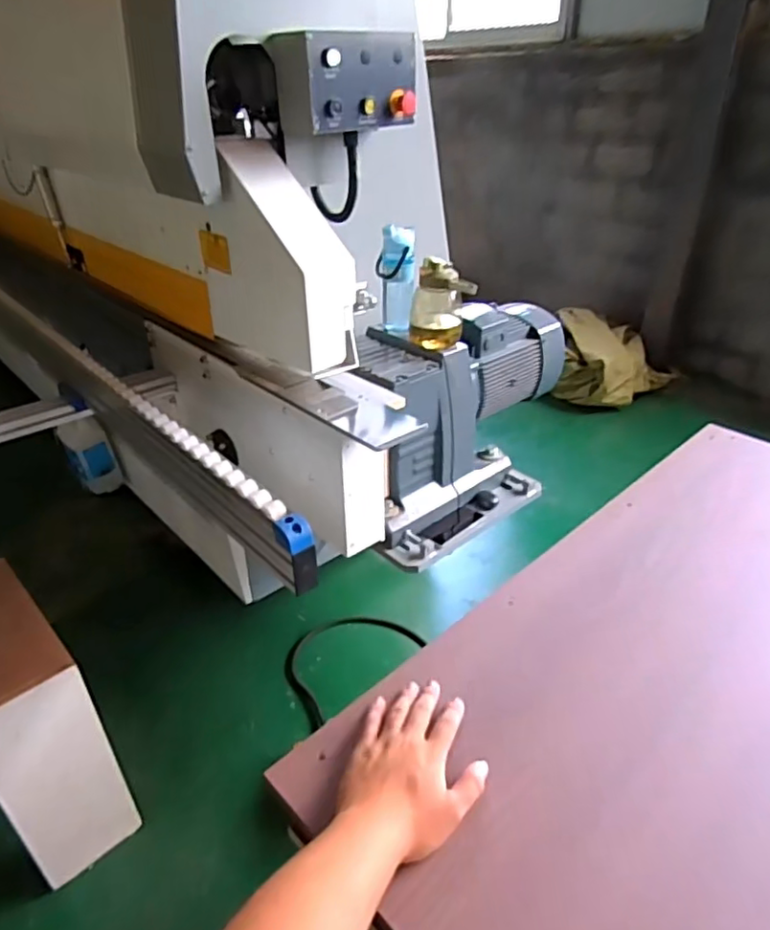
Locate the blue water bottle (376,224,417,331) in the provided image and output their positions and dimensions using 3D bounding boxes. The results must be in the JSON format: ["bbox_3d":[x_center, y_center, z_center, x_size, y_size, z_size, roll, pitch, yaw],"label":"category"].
[{"bbox_3d":[0.027,-0.416,1.410,0.086,0.215,0.069,-1,31,1],"label":"blue water bottle"}]

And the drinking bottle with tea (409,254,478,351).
[{"bbox_3d":[0.122,-0.353,1.353,0.115,0.176,0.092,-13,33,-18],"label":"drinking bottle with tea"}]

